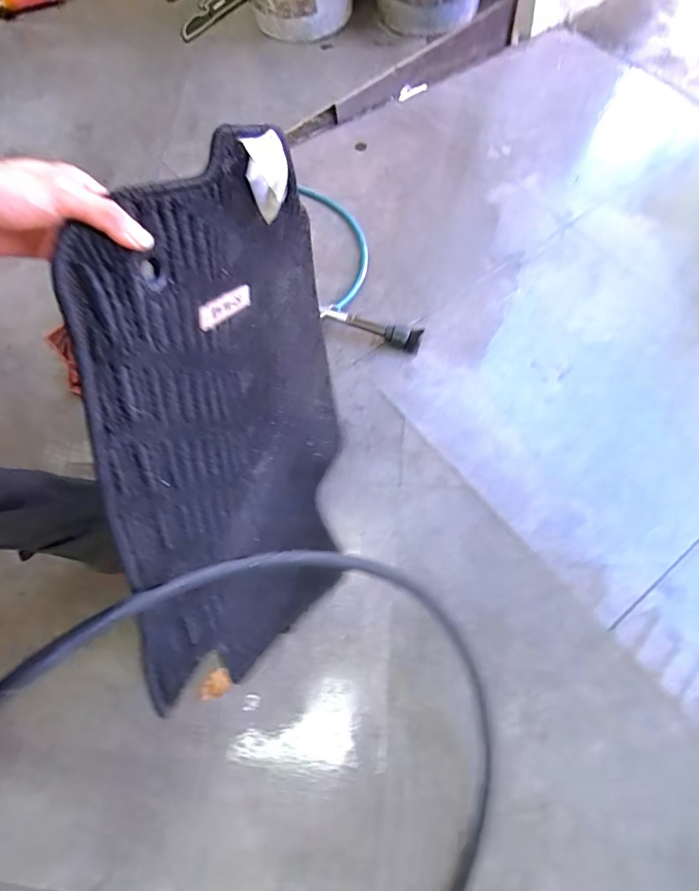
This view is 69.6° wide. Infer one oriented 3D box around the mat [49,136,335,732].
[{"bbox_3d":[-0.104,-0.013,0.612,0.042,0.601,0.469,8,29,16],"label":"mat"}]

